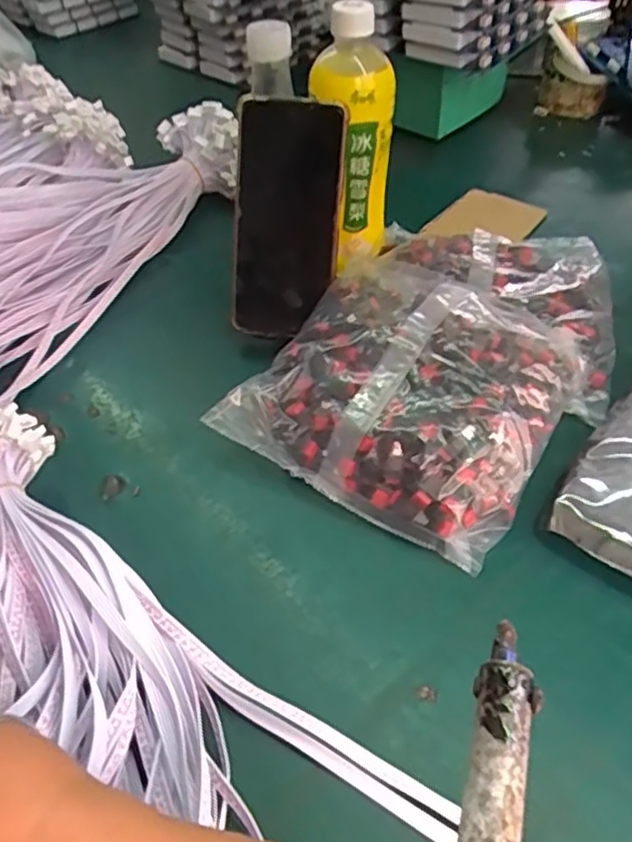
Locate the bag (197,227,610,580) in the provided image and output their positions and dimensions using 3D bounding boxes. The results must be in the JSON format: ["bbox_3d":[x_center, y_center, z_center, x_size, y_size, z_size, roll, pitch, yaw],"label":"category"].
[{"bbox_3d":[0.104,-0.065,0.482,0.192,0.073,0.317,26,53,24],"label":"bag"}]

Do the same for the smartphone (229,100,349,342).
[{"bbox_3d":[-0.022,-0.145,0.499,0.076,0.169,0.017,9,23,8],"label":"smartphone"}]

